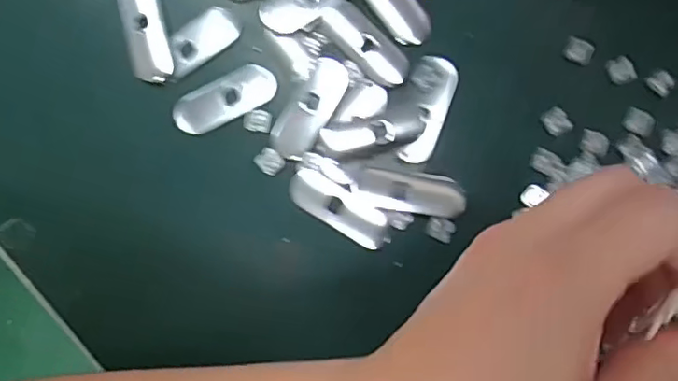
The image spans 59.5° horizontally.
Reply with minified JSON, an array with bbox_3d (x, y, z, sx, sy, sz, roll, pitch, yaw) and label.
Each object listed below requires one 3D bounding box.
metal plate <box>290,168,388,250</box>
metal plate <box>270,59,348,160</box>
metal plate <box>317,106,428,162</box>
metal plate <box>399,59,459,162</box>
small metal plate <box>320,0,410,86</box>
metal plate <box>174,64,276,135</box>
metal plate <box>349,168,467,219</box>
[{"bbox_3d":[-0.001,0.008,0.277,0.049,0.004,0.018,30,91,6],"label":"metal plate"},{"bbox_3d":[-0.014,-0.039,0.281,0.020,0.004,0.051,31,91,6],"label":"metal plate"},{"bbox_3d":[0.017,-0.026,0.278,0.050,0.004,0.017,-13,87,5],"label":"metal plate"},{"bbox_3d":[0.040,-0.038,0.276,0.021,0.004,0.049,18,90,6],"label":"metal plate"},{"bbox_3d":[0.013,-0.071,0.283,0.018,0.004,0.051,-43,84,3],"label":"small metal plate"},{"bbox_3d":[-0.055,-0.044,0.288,0.050,0.004,0.021,-30,85,4],"label":"metal plate"},{"bbox_3d":[0.032,0.001,0.275,0.052,0.004,0.019,6,88,6],"label":"metal plate"}]

